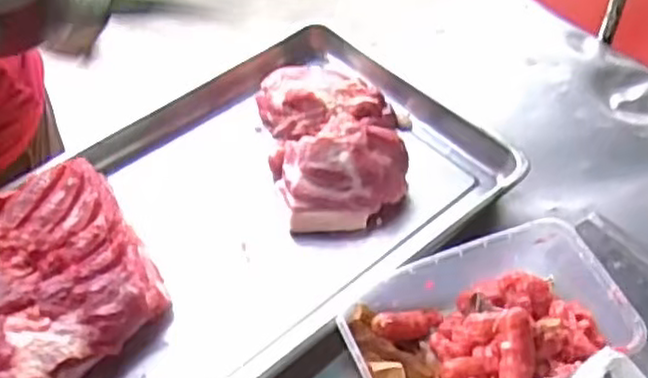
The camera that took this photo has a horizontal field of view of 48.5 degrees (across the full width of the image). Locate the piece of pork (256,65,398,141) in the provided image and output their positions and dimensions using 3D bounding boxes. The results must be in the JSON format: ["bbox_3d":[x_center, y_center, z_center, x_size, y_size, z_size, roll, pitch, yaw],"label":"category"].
[{"bbox_3d":[0.001,-0.105,0.913,0.176,0.066,0.125,0,49,0],"label":"piece of pork"}]

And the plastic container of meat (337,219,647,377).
[{"bbox_3d":[0.151,0.136,0.682,0.255,0.075,0.159,-18,52,-15],"label":"plastic container of meat"}]

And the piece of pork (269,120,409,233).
[{"bbox_3d":[0.019,-0.017,0.827,0.156,0.082,0.120,-2,49,-2],"label":"piece of pork"}]

